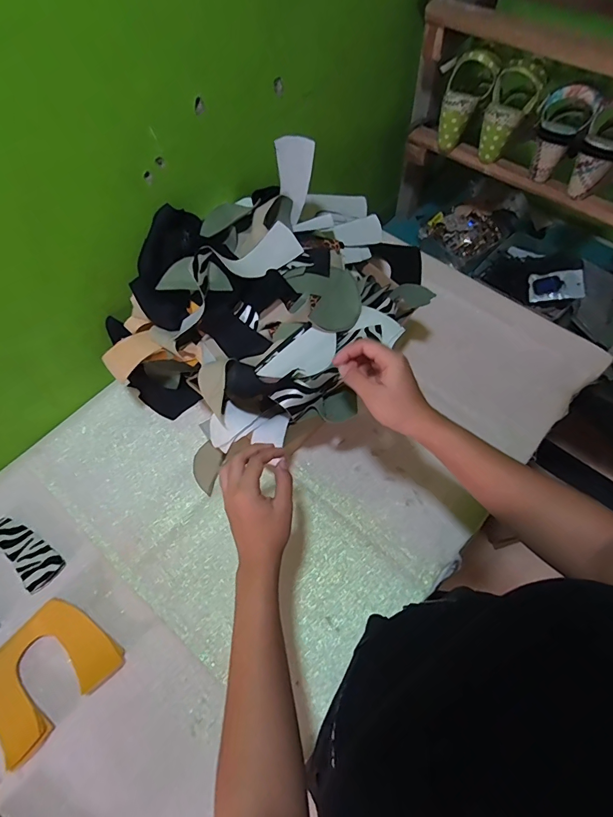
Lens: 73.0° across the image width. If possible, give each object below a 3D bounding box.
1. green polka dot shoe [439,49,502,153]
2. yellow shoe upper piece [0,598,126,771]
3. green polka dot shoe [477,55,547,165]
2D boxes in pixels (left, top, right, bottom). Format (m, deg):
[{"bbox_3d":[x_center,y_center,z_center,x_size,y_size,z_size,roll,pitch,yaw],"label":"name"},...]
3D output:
[{"bbox_3d":[0.277,-0.553,0.749,0.079,0.146,0.062,41,41,21],"label":"green polka dot shoe"},{"bbox_3d":[-0.324,0.325,0.515,0.128,0.005,0.149,39,68,20],"label":"yellow shoe upper piece"},{"bbox_3d":[0.356,-0.514,0.722,0.082,0.133,0.078,19,64,12],"label":"green polka dot shoe"}]

